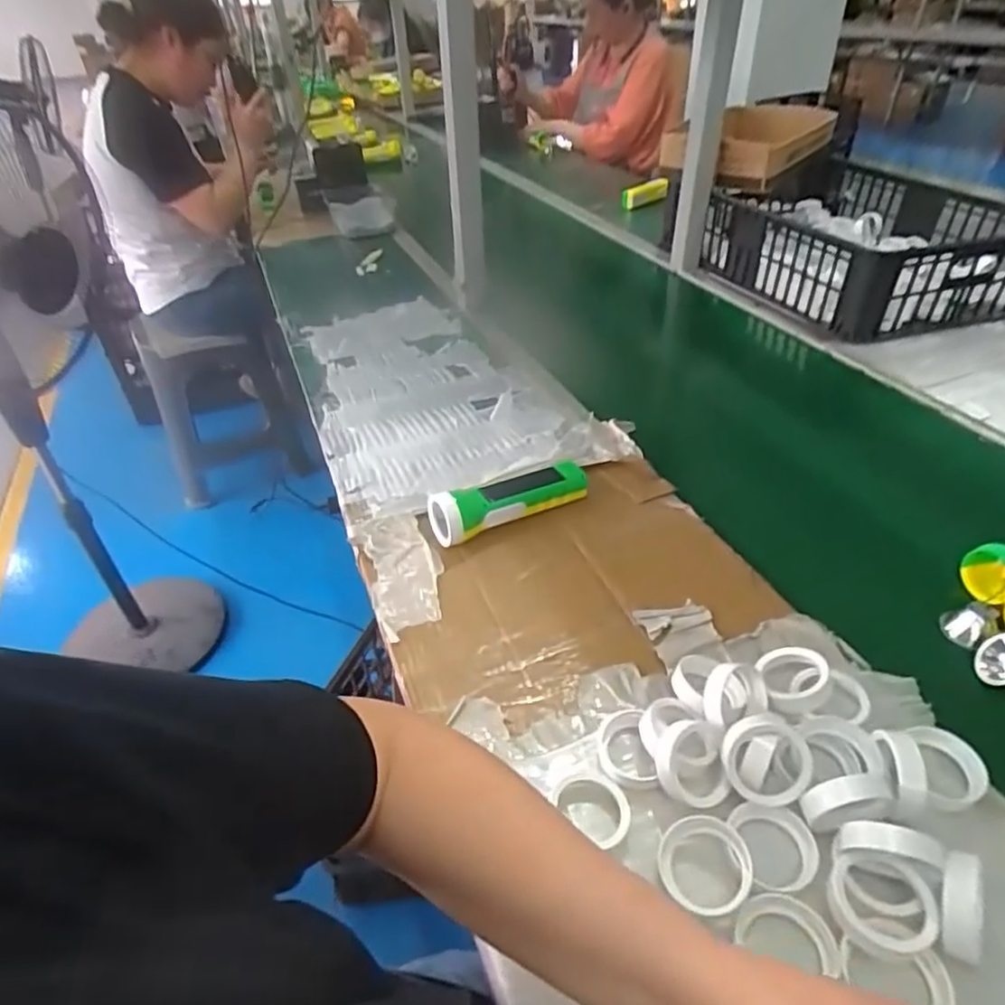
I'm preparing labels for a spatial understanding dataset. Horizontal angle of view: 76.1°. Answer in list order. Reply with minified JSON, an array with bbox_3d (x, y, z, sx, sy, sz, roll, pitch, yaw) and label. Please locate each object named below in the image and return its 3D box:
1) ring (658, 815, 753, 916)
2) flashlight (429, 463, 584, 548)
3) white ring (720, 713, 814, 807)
[{"bbox_3d":[0.123,0.220,0.389,0.051,0.019,0.054,-2,39,1],"label":"ring"},{"bbox_3d":[0.007,-0.004,0.657,0.164,0.047,0.043,-20,42,-21],"label":"flashlight"},{"bbox_3d":[0.169,0.164,0.412,0.051,0.056,0.014,-14,-5,8],"label":"white ring"}]

